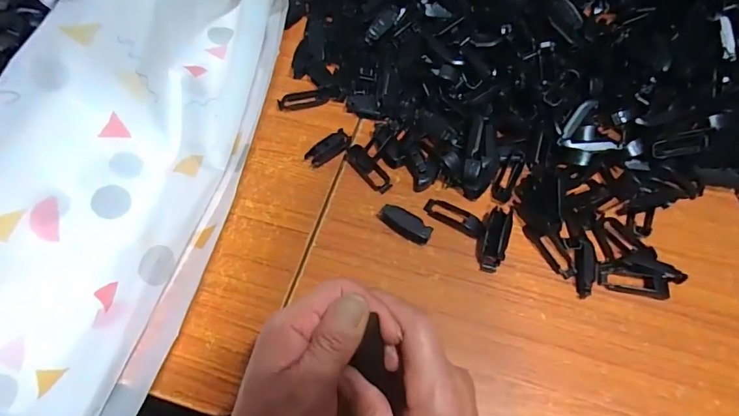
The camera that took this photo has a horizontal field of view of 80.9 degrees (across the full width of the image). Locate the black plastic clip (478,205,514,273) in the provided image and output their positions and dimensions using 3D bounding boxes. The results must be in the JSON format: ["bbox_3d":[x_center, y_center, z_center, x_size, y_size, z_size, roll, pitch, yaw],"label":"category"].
[{"bbox_3d":[0.110,0.027,0.380,0.022,0.017,0.055,13,68,18],"label":"black plastic clip"}]

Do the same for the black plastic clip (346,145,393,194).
[{"bbox_3d":[-0.001,-0.039,0.421,0.021,0.010,0.056,-33,67,-18],"label":"black plastic clip"}]

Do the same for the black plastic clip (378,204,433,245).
[{"bbox_3d":[0.032,0.013,0.390,0.049,0.011,0.018,33,65,16],"label":"black plastic clip"}]

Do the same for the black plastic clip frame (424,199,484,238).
[{"bbox_3d":[0.079,0.008,0.399,0.057,0.004,0.020,28,64,13],"label":"black plastic clip frame"}]

